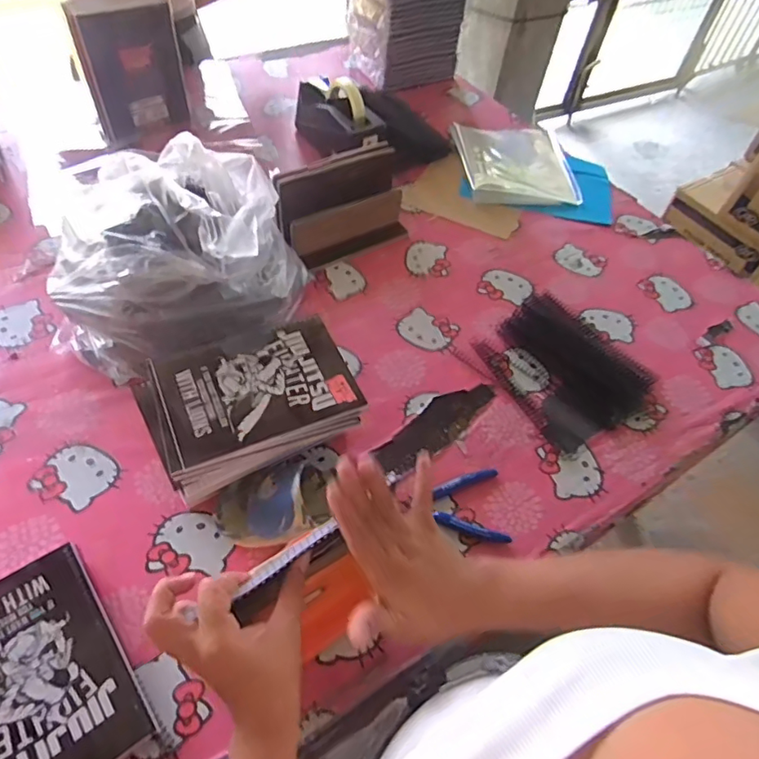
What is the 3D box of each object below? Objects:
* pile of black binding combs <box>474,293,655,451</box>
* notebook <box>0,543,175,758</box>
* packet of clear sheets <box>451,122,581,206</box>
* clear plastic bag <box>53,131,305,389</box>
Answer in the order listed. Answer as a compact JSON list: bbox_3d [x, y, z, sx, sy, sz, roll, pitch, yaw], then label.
[{"bbox_3d":[0.251,-0.026,0.743,0.185,0.019,0.225,-21,58,-20],"label":"pile of black binding combs"},{"bbox_3d":[-0.309,0.267,0.462,0.163,0.025,0.198,-31,62,-25],"label":"notebook"},{"bbox_3d":[0.266,-0.426,1.029,0.217,0.034,0.238,-2,54,-7],"label":"packet of clear sheets"},{"bbox_3d":[-0.245,-0.149,0.666,0.308,0.209,0.176,-21,58,-20],"label":"clear plastic bag"}]

